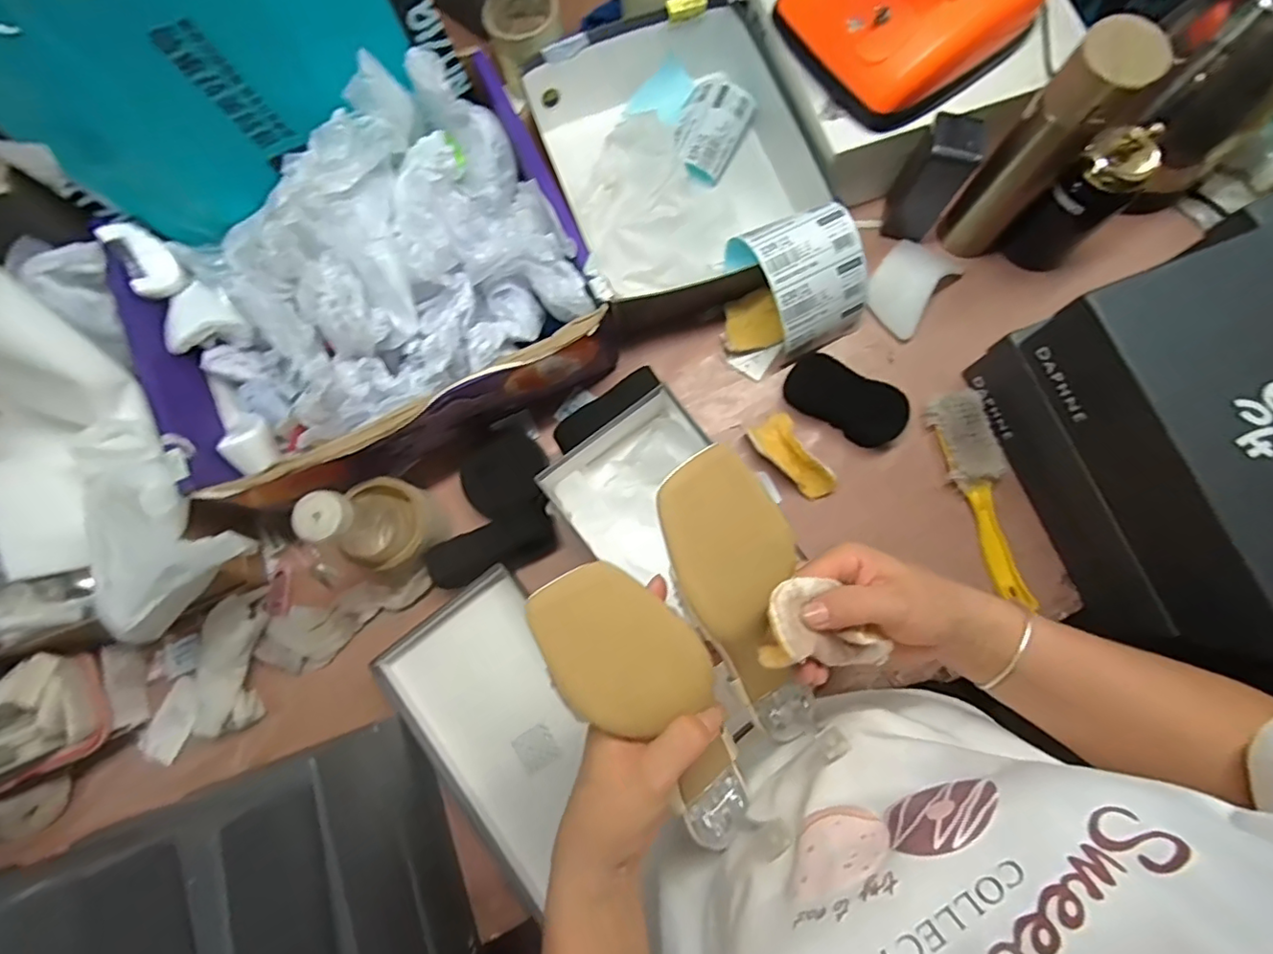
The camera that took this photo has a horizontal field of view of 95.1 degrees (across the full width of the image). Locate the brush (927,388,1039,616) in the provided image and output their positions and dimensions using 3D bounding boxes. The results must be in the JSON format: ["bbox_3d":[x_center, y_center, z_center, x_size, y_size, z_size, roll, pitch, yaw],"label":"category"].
[{"bbox_3d":[0.366,0.013,0.606,0.057,0.038,0.213,-18,80,-2],"label":"brush"}]

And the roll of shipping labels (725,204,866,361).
[{"bbox_3d":[0.172,-0.210,0.618,0.104,0.101,0.136,-30,80,-4],"label":"roll of shipping labels"}]

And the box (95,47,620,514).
[{"bbox_3d":[-0.255,-0.171,0.555,0.397,0.179,0.279,-27,80,-3],"label":"box"}]

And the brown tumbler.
[{"bbox_3d":[0.374,-0.302,0.552,0.063,0.243,0.054,43,83,8],"label":"brown tumbler"}]

